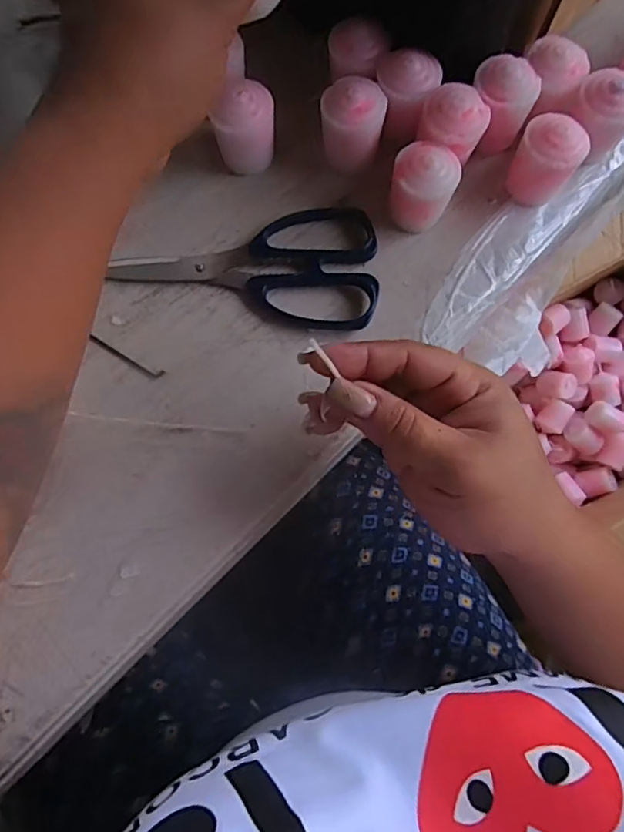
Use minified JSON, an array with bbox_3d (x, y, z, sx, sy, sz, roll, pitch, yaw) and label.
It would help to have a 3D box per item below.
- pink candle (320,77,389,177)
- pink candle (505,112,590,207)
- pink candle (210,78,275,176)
[{"bbox_3d":[0.024,-0.174,0.327,0.036,0.046,0.032,6,76,0],"label":"pink candle"},{"bbox_3d":[0.138,-0.150,0.325,0.036,0.044,0.035,0,77,-1],"label":"pink candle"},{"bbox_3d":[-0.040,-0.171,0.321,0.034,0.041,0.032,-4,77,-2],"label":"pink candle"}]

